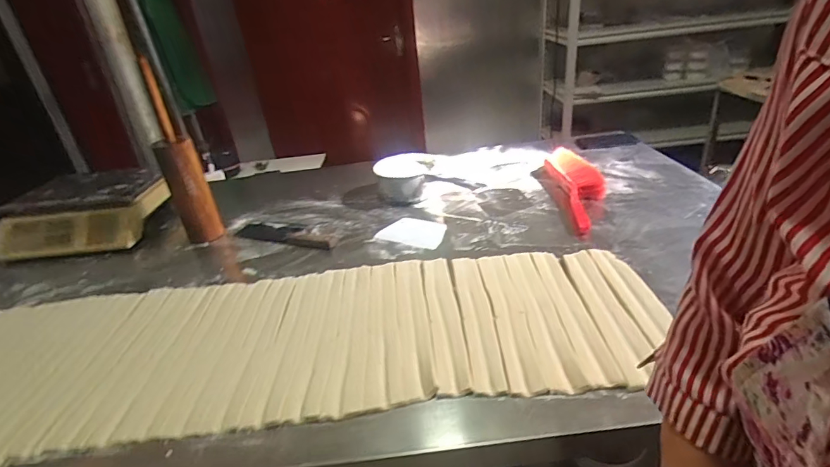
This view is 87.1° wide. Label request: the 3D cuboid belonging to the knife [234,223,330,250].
[{"bbox_3d":[-0.294,0.001,0.993,0.266,0.010,0.071,9,32,27],"label":"knife"}]

